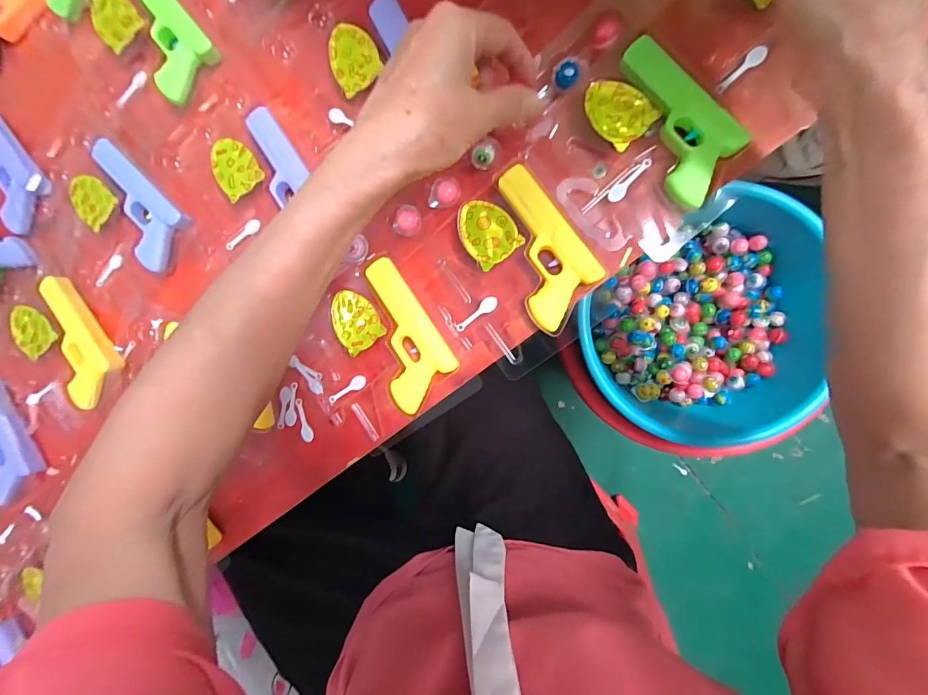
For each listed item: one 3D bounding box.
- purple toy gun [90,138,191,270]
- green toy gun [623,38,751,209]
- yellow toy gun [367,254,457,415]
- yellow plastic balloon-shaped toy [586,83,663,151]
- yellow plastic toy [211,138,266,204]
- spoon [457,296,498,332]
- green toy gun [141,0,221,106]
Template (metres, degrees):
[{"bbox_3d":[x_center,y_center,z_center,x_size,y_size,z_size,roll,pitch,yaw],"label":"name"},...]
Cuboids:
[{"bbox_3d":[-0.296,-0.126,0.357,0.111,0.008,0.059,45,98,5],"label":"purple toy gun"},{"bbox_3d":[0.146,-0.161,0.285,0.059,0.009,0.112,-43,86,9],"label":"green toy gun"},{"bbox_3d":[-0.053,-0.010,0.323,0.058,0.010,0.115,-31,87,9],"label":"yellow toy gun"},{"bbox_3d":[0.109,-0.171,0.288,0.038,0.006,0.050,-43,85,9],"label":"yellow plastic balloon-shaped toy"},{"bbox_3d":[-0.194,-0.154,0.345,0.036,0.015,0.048,-34,87,9],"label":"yellow plastic toy"},{"bbox_3d":[0.010,-0.026,0.323,0.039,0.004,0.011,-41,86,9],"label":"spoon"},{"bbox_3d":[-0.263,-0.272,0.345,0.058,0.010,0.113,-40,86,9],"label":"green toy gun"}]

